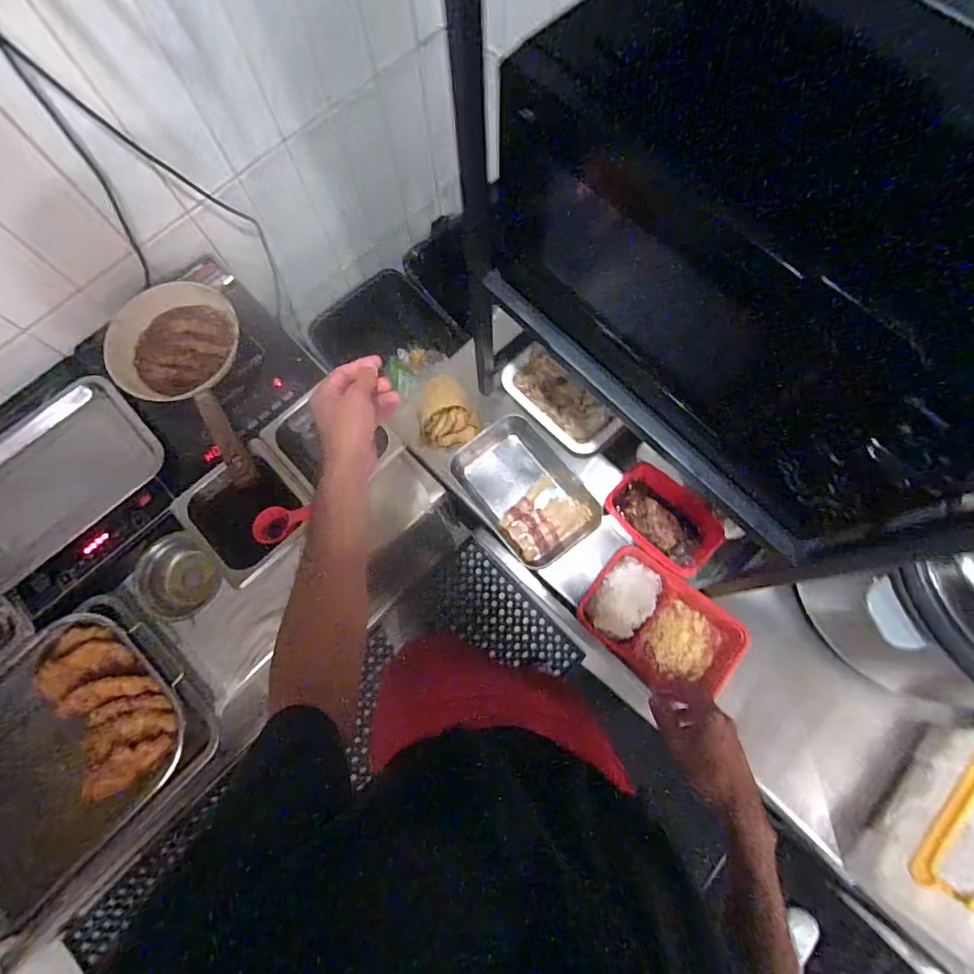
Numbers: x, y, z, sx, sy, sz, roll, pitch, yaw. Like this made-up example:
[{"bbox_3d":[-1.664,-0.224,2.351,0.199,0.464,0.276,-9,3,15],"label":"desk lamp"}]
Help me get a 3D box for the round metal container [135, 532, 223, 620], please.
[{"bbox_3d":[-0.470,0.137,0.754,0.124,0.051,0.124,0,74,1],"label":"round metal container"}]

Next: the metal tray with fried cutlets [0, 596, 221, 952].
[{"bbox_3d":[-0.601,0.390,0.677,0.314,0.048,0.431,43,79,11],"label":"metal tray with fried cutlets"}]

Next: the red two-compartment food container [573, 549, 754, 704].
[{"bbox_3d":[0.256,0.206,0.729,0.225,0.049,0.151,35,78,10],"label":"red two-compartment food container"}]

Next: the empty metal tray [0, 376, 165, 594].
[{"bbox_3d":[-0.670,-0.018,0.743,0.316,0.024,0.212,-41,78,-10],"label":"empty metal tray"}]

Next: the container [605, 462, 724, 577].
[{"bbox_3d":[0.260,0.045,0.723,0.098,0.053,0.167,-38,77,-9],"label":"container"}]

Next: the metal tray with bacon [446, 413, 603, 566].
[{"bbox_3d":[0.060,0.005,0.791,0.148,0.034,0.231,-37,77,-9],"label":"metal tray with bacon"}]

